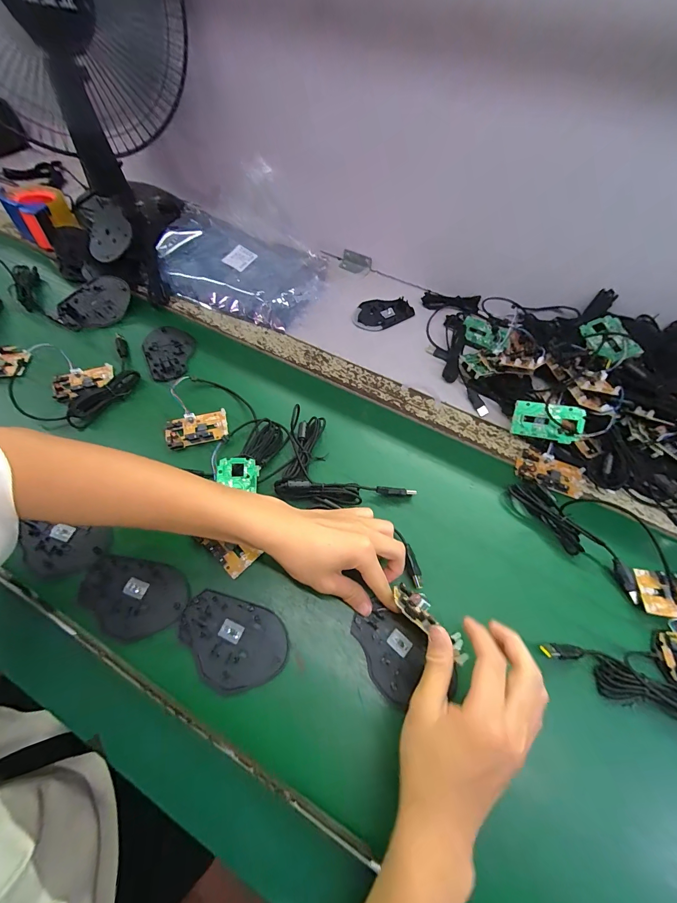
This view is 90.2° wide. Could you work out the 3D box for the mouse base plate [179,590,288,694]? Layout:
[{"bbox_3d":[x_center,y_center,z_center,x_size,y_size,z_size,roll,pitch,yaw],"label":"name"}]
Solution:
[{"bbox_3d":[-0.106,0.187,0.330,0.106,0.004,0.073,17,61,6],"label":"mouse base plate"}]

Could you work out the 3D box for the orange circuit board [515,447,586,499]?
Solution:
[{"bbox_3d":[0.269,0.028,0.430,0.078,0.011,0.047,28,62,12],"label":"orange circuit board"}]

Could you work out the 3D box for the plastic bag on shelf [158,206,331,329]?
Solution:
[{"bbox_3d":[-0.183,-0.323,0.582,0.296,0.045,0.179,24,62,9],"label":"plastic bag on shelf"}]

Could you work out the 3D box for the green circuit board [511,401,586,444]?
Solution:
[{"bbox_3d":[0.264,-0.037,0.427,0.076,0.010,0.045,12,86,26],"label":"green circuit board"}]

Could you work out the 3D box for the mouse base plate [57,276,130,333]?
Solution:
[{"bbox_3d":[-0.388,-0.235,0.544,0.074,0.010,0.111,40,81,-4],"label":"mouse base plate"}]

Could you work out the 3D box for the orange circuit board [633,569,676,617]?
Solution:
[{"bbox_3d":[0.353,0.151,0.355,0.075,0.011,0.044,6,60,0],"label":"orange circuit board"}]

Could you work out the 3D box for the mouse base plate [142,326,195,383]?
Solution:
[{"bbox_3d":[-0.258,-0.155,0.515,0.073,0.004,0.115,-24,65,-16],"label":"mouse base plate"}]

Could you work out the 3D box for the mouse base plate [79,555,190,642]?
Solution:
[{"bbox_3d":[-0.206,0.147,0.340,0.104,0.008,0.072,9,60,1],"label":"mouse base plate"}]

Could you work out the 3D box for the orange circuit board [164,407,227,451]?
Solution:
[{"bbox_3d":[-0.186,-0.029,0.445,0.076,0.015,0.045,-14,63,-12],"label":"orange circuit board"}]

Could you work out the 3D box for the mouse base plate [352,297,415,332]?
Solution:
[{"bbox_3d":[0.073,-0.238,0.578,0.103,0.012,0.068,-28,66,-18],"label":"mouse base plate"}]

